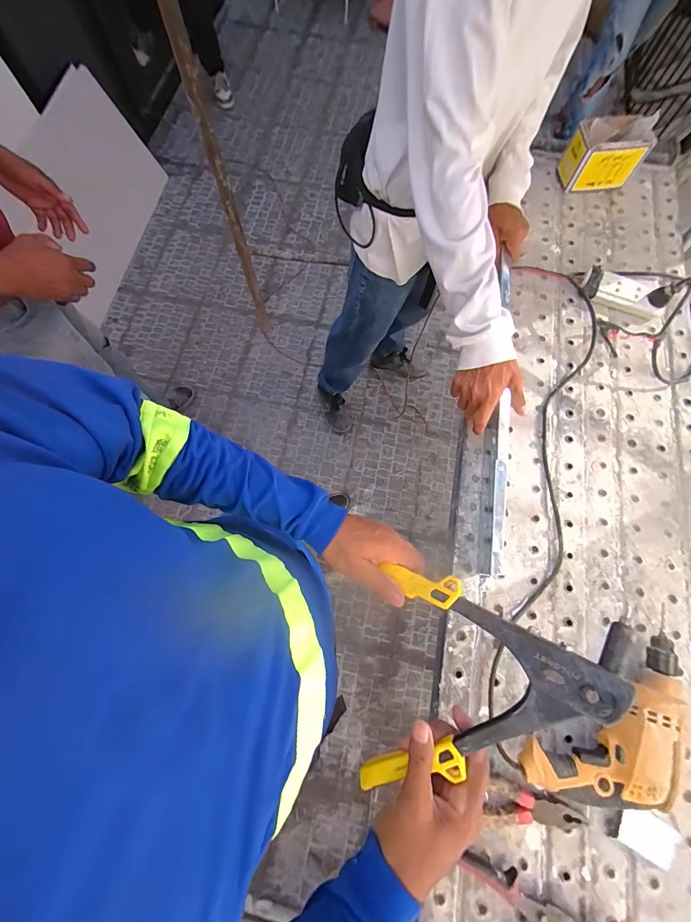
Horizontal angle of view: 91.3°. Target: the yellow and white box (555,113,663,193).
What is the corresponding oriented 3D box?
[{"bbox_3d":[0.543,-0.647,0.711,0.136,0.103,0.086,-8,74,-3],"label":"yellow and white box"}]

